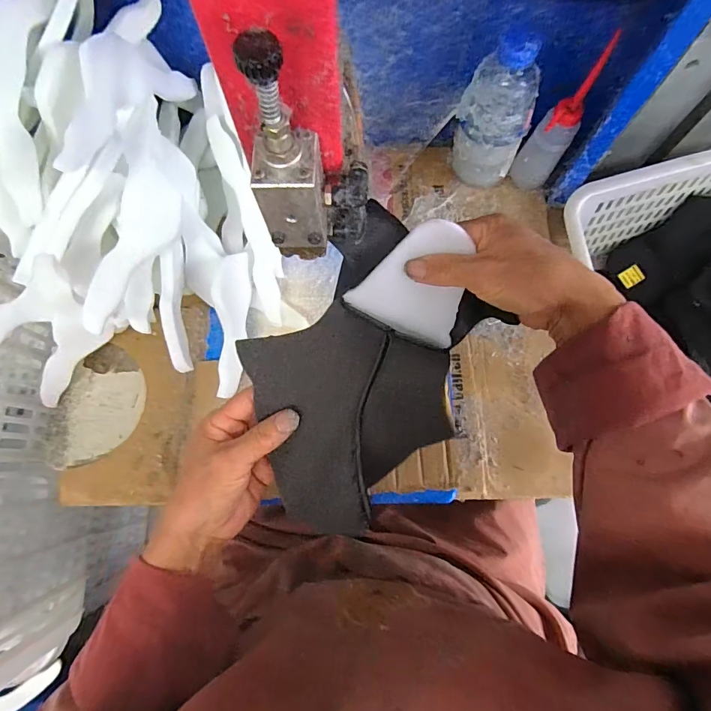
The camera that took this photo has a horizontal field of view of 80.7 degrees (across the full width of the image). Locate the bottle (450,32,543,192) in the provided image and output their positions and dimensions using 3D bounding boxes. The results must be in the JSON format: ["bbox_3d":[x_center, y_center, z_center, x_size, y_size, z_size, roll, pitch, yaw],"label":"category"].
[{"bbox_3d":[0.172,-0.295,0.510,0.089,0.178,0.085,25,76,6],"label":"bottle"}]

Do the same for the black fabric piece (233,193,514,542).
[{"bbox_3d":[0.011,0.017,0.332,0.217,0.106,0.157,-38,78,-10],"label":"black fabric piece"}]

